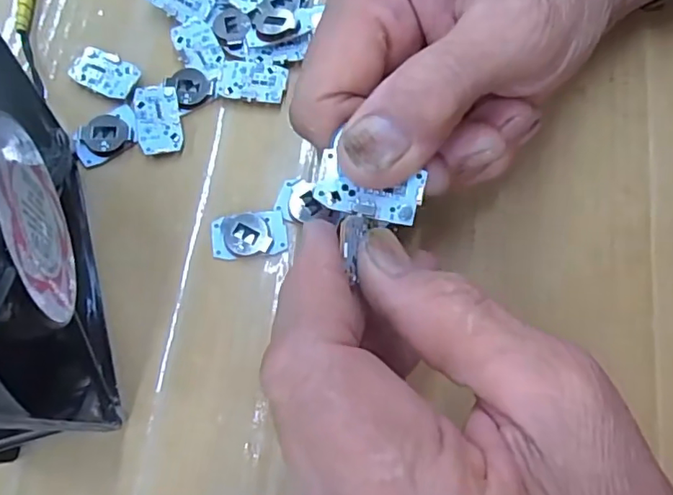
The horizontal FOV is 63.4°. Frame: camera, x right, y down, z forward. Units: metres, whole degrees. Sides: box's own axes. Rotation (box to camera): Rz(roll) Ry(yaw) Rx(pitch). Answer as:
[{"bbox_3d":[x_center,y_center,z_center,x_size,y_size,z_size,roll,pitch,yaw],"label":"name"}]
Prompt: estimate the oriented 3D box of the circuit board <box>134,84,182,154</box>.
[{"bbox_3d":[-0.075,-0.054,0.230,0.018,0.004,0.030,-10,80,-7],"label":"circuit board"}]

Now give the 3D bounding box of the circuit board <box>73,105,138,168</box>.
[{"bbox_3d":[-0.097,-0.048,0.227,0.028,0.004,0.017,-31,76,-11],"label":"circuit board"}]

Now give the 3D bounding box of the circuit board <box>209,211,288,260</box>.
[{"bbox_3d":[-0.035,-0.005,0.218,0.029,0.006,0.019,-6,72,-4],"label":"circuit board"}]

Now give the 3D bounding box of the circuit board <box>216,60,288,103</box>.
[{"bbox_3d":[-0.036,-0.073,0.235,0.029,0.004,0.019,8,72,1],"label":"circuit board"}]

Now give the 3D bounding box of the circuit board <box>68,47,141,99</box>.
[{"bbox_3d":[-0.100,-0.076,0.236,0.029,0.004,0.017,23,73,6],"label":"circuit board"}]

